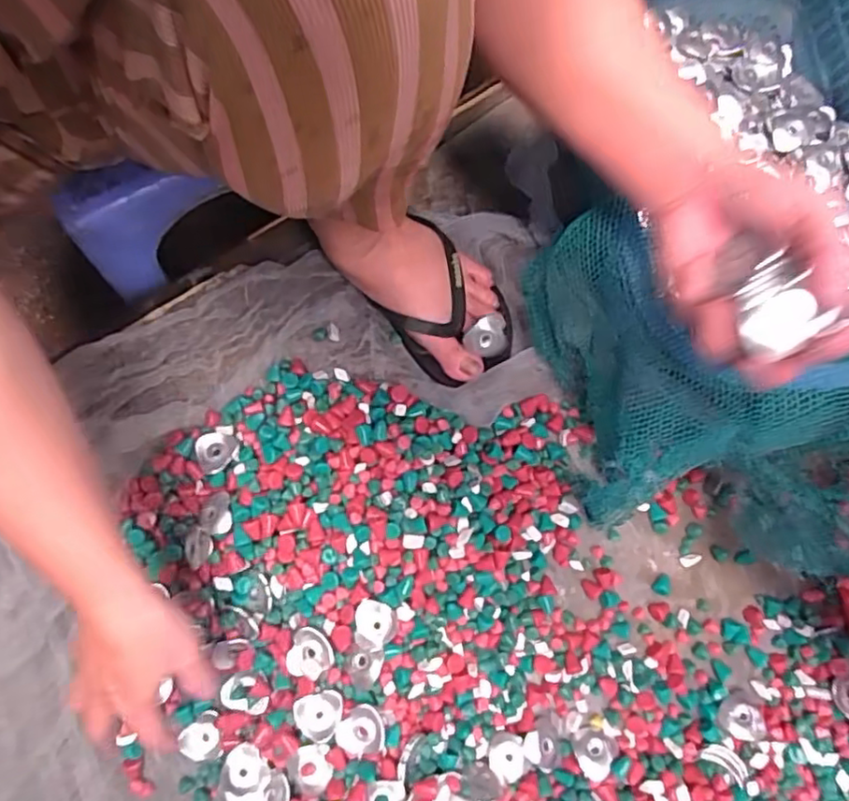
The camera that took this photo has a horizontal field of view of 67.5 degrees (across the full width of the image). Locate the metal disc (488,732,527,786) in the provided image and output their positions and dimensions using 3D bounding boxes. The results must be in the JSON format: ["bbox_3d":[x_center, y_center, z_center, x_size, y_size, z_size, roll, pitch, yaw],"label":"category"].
[{"bbox_3d":[0.065,0.279,0.497,0.029,0.007,0.034,-5,65,-8],"label":"metal disc"}]

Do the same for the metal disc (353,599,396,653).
[{"bbox_3d":[-0.038,0.173,0.491,0.032,0.008,0.037,12,57,-8],"label":"metal disc"}]

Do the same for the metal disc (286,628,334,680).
[{"bbox_3d":[-0.087,0.194,0.486,0.033,0.008,0.034,0,78,-1],"label":"metal disc"}]

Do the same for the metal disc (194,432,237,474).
[{"bbox_3d":[-0.173,0.043,0.531,0.033,0.005,0.032,0,78,-1],"label":"metal disc"}]

